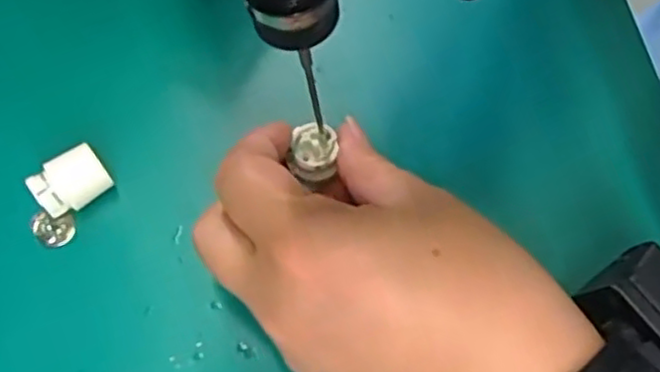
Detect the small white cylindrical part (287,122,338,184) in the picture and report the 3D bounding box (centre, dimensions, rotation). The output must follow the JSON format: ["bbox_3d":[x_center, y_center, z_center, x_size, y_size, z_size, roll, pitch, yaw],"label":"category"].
[{"bbox_3d":[-0.006,-0.013,0.258,0.016,0.011,0.019,-2,69,0],"label":"small white cylindrical part"}]

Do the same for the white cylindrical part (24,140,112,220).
[{"bbox_3d":[-0.100,0.000,0.272,0.027,0.022,0.019,-38,72,-8],"label":"white cylindrical part"}]

